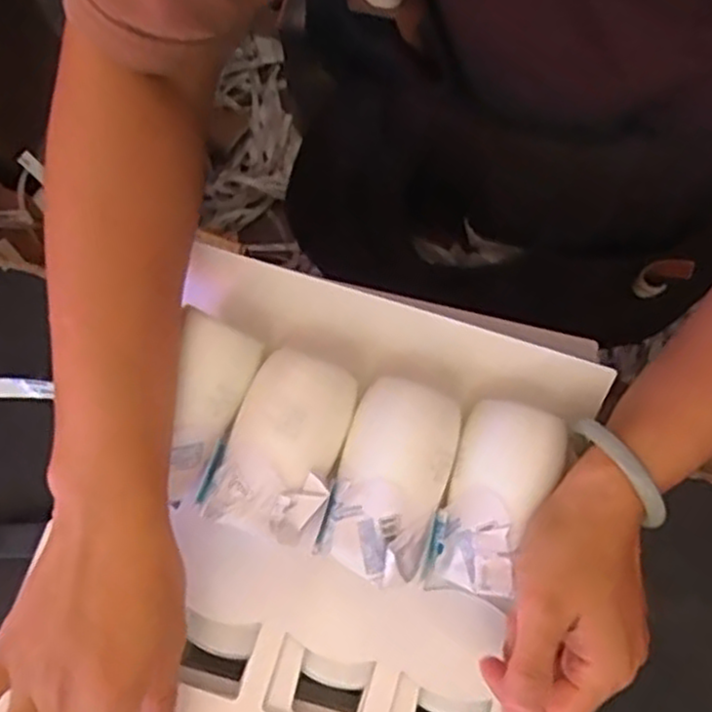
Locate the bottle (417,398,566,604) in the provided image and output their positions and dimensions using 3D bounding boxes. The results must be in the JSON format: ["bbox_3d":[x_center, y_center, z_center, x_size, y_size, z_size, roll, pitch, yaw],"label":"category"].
[{"bbox_3d":[0.071,0.075,0.397,0.049,0.050,0.100,22,80,4],"label":"bottle"}]

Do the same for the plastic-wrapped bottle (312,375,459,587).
[{"bbox_3d":[0.015,0.067,0.393,0.058,0.053,0.091,17,80,3],"label":"plastic-wrapped bottle"}]

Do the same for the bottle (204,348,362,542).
[{"bbox_3d":[-0.039,0.047,0.400,0.057,0.048,0.094,17,80,3],"label":"bottle"}]

